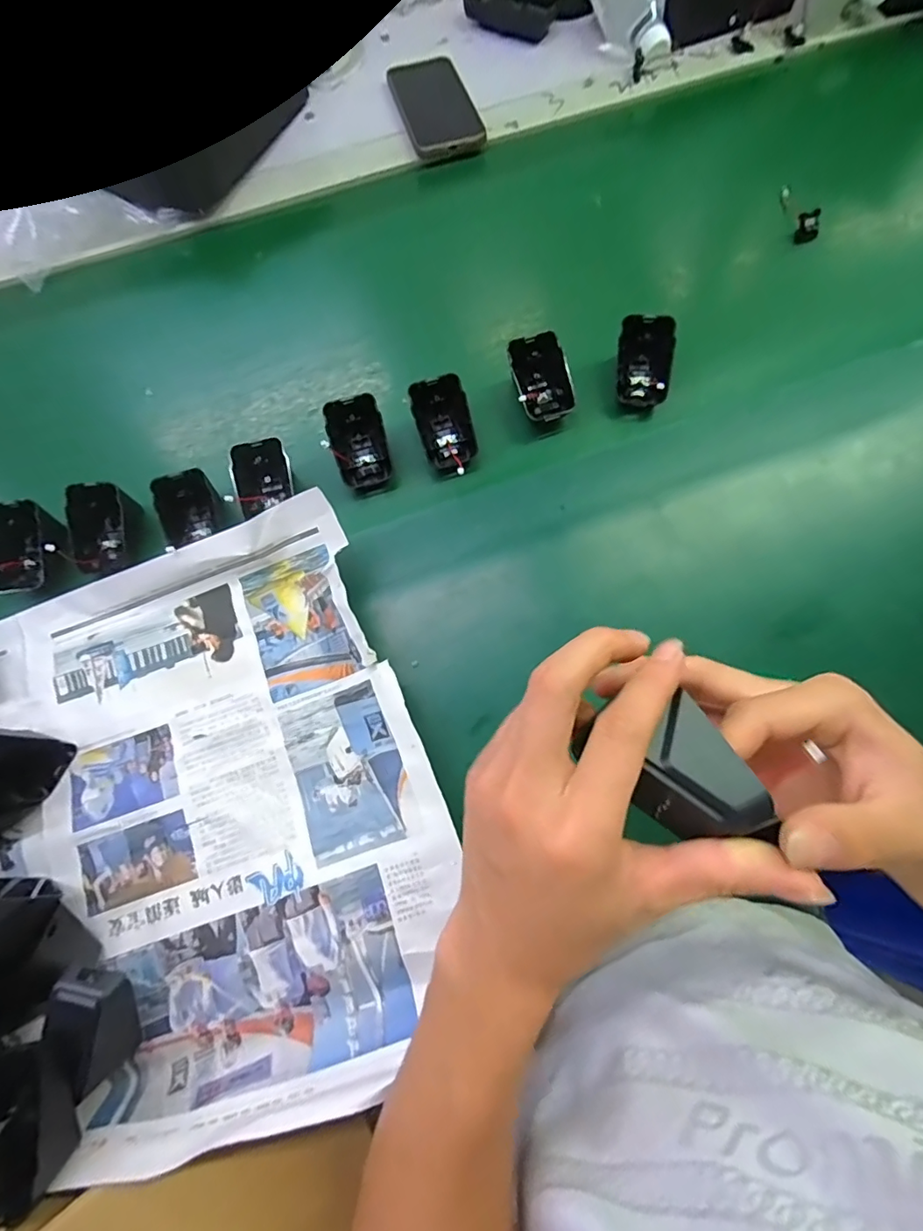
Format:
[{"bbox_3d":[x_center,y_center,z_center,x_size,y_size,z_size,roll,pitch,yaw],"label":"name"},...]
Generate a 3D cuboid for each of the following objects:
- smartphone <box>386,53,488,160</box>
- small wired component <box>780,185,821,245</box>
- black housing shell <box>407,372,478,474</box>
[{"bbox_3d":[-0.031,-0.565,0.568,0.080,0.008,0.158,-16,73,-3],"label":"smartphone"},{"bbox_3d":[0.319,-0.387,0.492,0.020,0.023,0.070,-4,73,1],"label":"small wired component"},{"bbox_3d":[-0.014,-0.155,0.425,0.044,0.044,0.060,-14,73,-2],"label":"black housing shell"}]

